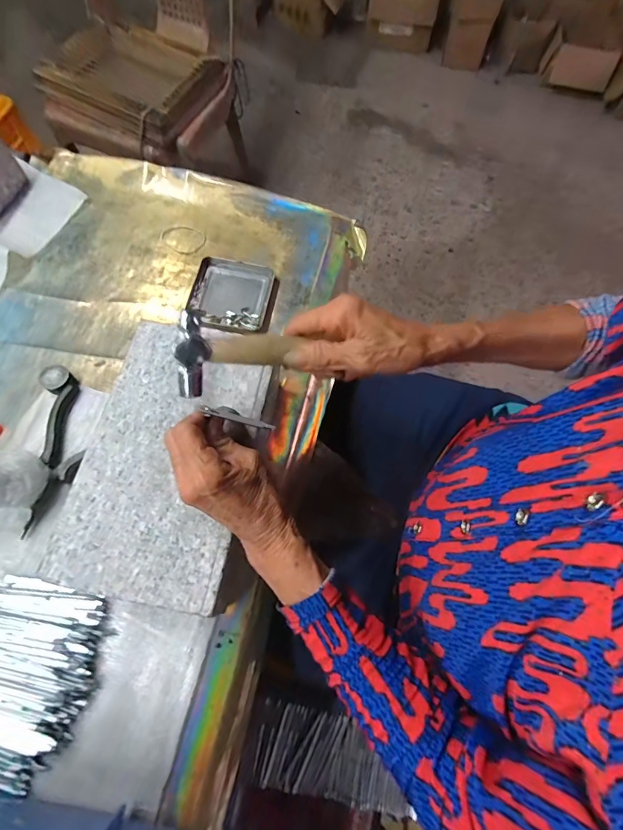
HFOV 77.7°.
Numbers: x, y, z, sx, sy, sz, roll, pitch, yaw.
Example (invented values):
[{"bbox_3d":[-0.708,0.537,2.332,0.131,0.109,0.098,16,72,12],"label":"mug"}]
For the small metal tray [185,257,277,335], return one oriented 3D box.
[{"bbox_3d":[-0.100,-0.150,0.488,0.106,0.011,0.102,9,68,2],"label":"small metal tray"}]

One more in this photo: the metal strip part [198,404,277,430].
[{"bbox_3d":[-0.054,0.002,0.284,0.056,0.004,0.006,16,67,-10],"label":"metal strip part"}]

